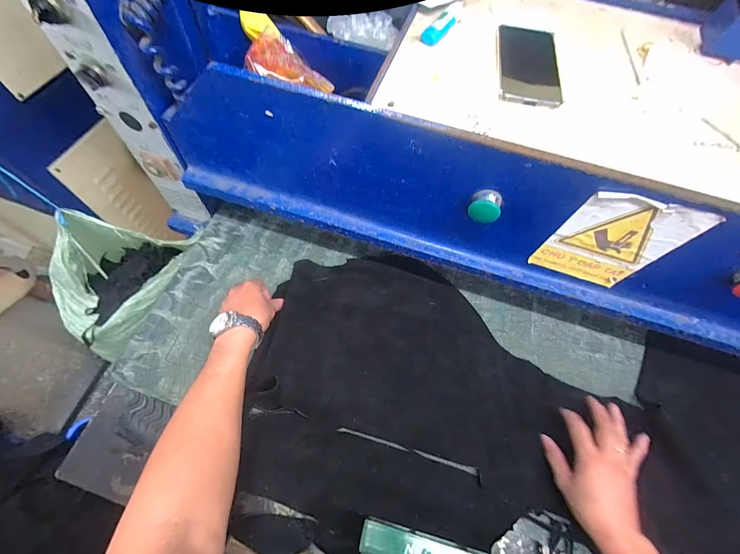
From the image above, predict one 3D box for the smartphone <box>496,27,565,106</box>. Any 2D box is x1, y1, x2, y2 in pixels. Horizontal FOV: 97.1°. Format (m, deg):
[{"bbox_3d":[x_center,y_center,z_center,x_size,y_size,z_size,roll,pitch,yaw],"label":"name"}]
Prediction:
[{"bbox_3d":[0.203,-0.275,0.421,0.075,0.010,0.153,9,63,1],"label":"smartphone"}]

